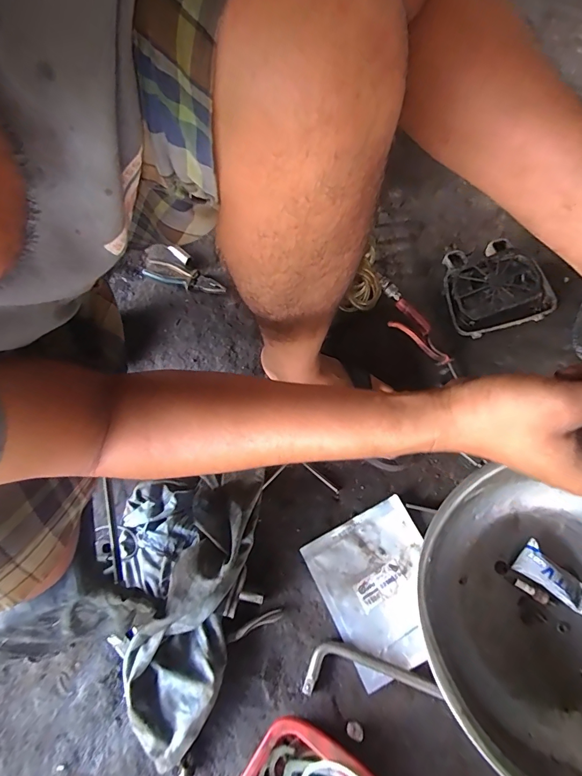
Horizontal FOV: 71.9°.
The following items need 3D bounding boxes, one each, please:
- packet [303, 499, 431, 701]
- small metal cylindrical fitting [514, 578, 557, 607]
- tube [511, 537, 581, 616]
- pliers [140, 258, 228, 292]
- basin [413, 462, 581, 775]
[{"bbox_3d":[0.123,0.267,0.540,0.156,0.009,0.184,-26,69,-8],"label":"packet"},{"bbox_3d":[0.318,0.269,0.522,0.052,0.012,0.015,26,71,13],"label":"small metal cylindrical fitting"},{"bbox_3d":[0.367,0.264,0.514,0.159,0.027,0.042,35,73,16],"label":"tube"},{"bbox_3d":[-0.209,-0.213,0.775,0.174,0.013,0.043,22,70,12],"label":"pliers"},{"bbox_3d":[0.333,0.270,0.475,0.369,0.101,0.342,4,68,4],"label":"basin"}]

